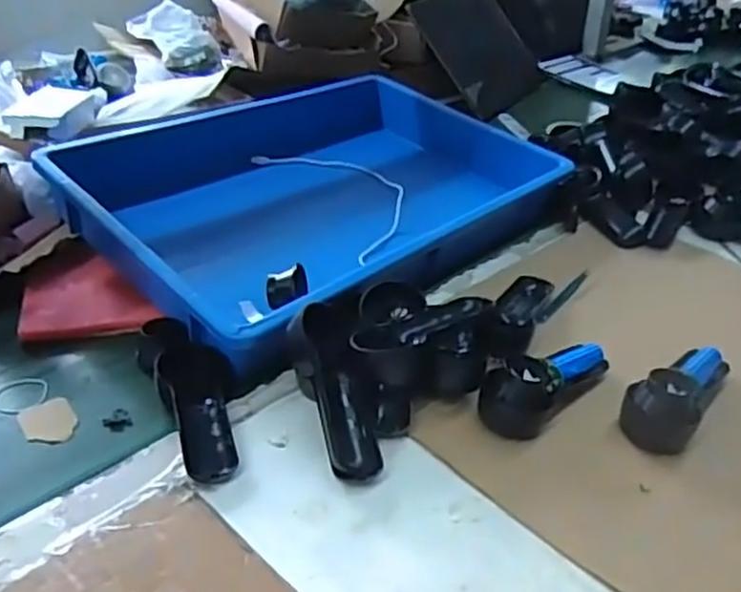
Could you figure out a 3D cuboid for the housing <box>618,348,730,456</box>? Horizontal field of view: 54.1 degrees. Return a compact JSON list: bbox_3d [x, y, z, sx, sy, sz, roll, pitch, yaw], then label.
[{"bbox_3d":[0.271,0.077,0.638,0.059,0.043,0.140,27,41,28],"label":"housing"}]

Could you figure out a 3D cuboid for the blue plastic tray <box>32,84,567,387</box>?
[{"bbox_3d":[-0.052,-0.132,0.881,0.390,0.101,0.549,31,44,33],"label":"blue plastic tray"}]

